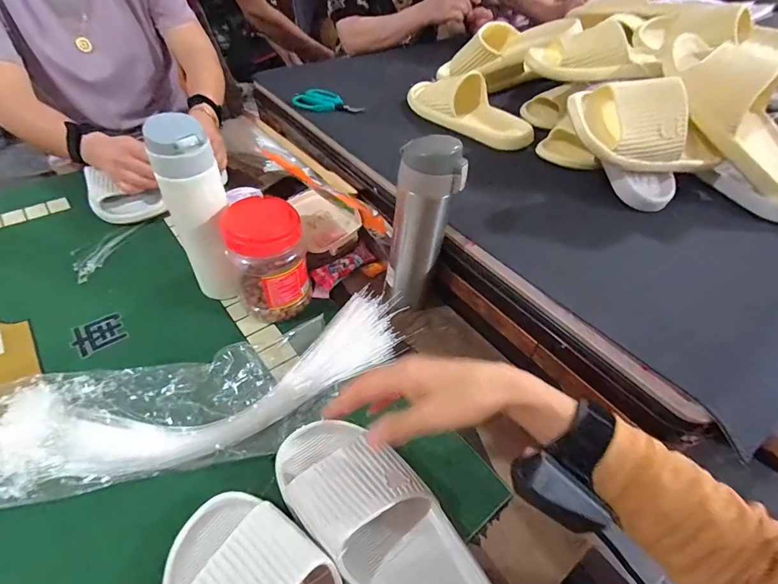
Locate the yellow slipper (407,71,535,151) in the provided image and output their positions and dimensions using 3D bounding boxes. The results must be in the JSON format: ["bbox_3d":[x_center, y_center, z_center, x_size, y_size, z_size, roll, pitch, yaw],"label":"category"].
[{"bbox_3d":[0.138,-0.325,0.706,0.256,0.067,0.093,32,53,25],"label":"yellow slipper"}]

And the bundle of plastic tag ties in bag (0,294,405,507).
[{"bbox_3d":[-0.215,0.108,0.409,0.503,0.035,0.137,-16,49,-17],"label":"bundle of plastic tag ties in bag"}]

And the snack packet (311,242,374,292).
[{"bbox_3d":[-0.063,-0.042,0.588,0.035,0.021,0.108,32,53,25],"label":"snack packet"}]

